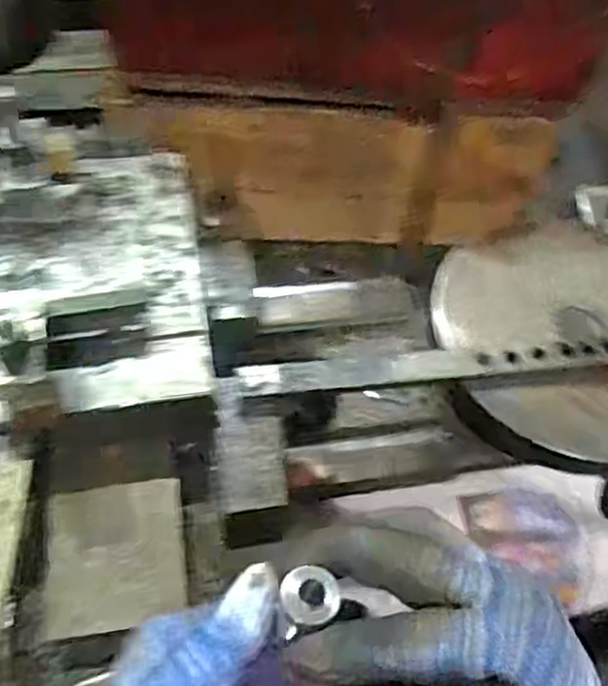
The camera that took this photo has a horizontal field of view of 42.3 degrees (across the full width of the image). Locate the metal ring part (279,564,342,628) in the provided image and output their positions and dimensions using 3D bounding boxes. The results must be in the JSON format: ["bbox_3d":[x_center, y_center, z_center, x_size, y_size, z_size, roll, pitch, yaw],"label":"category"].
[{"bbox_3d":[0.002,0.087,0.268,0.020,0.004,0.017,11,57,2],"label":"metal ring part"}]

